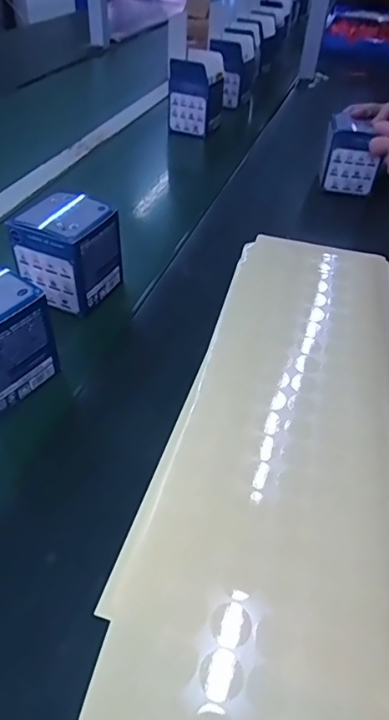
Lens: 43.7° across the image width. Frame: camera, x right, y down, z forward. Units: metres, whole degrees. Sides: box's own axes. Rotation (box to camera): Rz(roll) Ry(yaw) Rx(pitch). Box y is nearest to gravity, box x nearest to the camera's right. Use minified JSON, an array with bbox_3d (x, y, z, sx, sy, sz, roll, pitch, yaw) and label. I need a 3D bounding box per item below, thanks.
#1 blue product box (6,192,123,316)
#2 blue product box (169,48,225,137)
[{"bbox_3d":[-0.133,-0.114,0.516,0.086,0.099,0.080,19,44,15],"label":"blue product box"},{"bbox_3d":[0.008,-0.507,0.921,0.077,0.121,0.089,21,45,16],"label":"blue product box"}]

